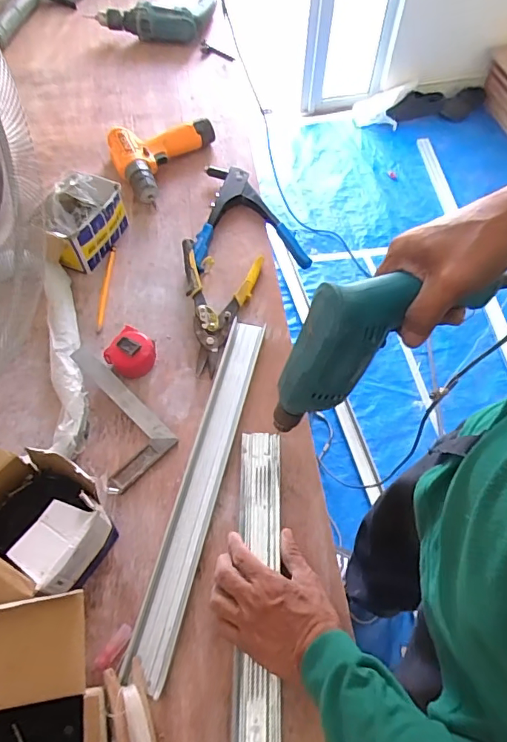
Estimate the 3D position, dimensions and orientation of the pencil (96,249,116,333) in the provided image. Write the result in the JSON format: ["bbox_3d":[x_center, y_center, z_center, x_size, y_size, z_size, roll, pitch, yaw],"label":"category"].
[{"bbox_3d":[-0.241,-0.136,0.778,0.012,0.007,0.175,2,60,-3],"label":"pencil"}]

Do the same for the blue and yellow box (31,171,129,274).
[{"bbox_3d":[-0.285,-0.242,0.780,0.094,0.091,0.145,18,62,10],"label":"blue and yellow box"}]

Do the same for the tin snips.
[{"bbox_3d":[-0.060,-0.100,0.738,0.124,0.046,0.217,7,60,-1],"label":"tin snips"}]

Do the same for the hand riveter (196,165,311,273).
[{"bbox_3d":[-0.011,-0.277,0.849,0.195,0.034,0.239,-5,60,-3],"label":"hand riveter"}]

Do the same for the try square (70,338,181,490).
[{"bbox_3d":[-0.208,0.055,0.648,0.105,0.032,0.206,-39,70,-23],"label":"try square"}]

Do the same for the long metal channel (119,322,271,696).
[{"bbox_3d":[-0.064,0.131,0.624,0.052,0.028,0.476,14,60,3],"label":"long metal channel"}]

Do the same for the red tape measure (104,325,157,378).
[{"bbox_3d":[-0.175,-0.025,0.691,0.065,0.042,0.063,0,60,0],"label":"red tape measure"}]

